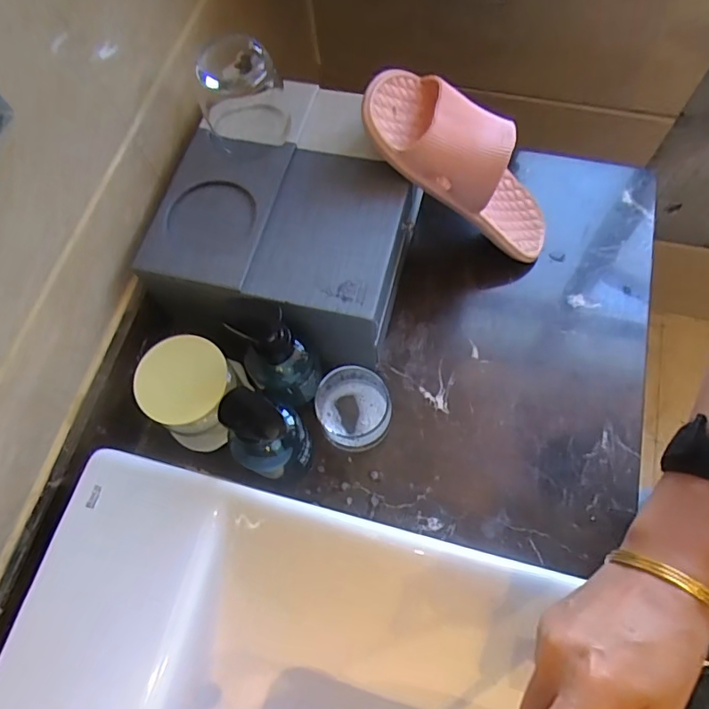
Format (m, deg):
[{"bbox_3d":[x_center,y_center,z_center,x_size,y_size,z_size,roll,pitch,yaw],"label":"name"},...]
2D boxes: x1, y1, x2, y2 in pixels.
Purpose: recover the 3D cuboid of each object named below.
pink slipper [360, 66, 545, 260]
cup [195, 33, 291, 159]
[{"bbox_3d":[0.129,-0.192,0.509,0.081,0.265,0.093,-12,59,46],"label":"pink slipper"},{"bbox_3d":[-0.108,-0.248,0.484,0.082,0.085,0.066,-15,68,-3],"label":"cup"}]

